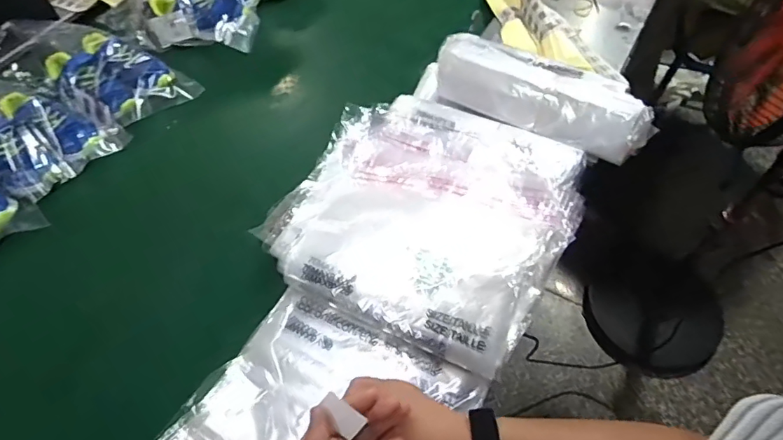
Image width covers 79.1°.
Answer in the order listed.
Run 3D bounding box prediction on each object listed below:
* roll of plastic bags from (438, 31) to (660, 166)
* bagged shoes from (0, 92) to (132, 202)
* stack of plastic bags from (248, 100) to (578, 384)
[{"bbox_3d":[0.190,-0.166,0.639,0.303,0.064,0.071,35,65,24],"label":"roll of plastic bags"},{"bbox_3d":[-0.553,-0.137,0.744,0.173,0.078,0.174,33,64,23],"label":"bagged shoes"},{"bbox_3d":[0.037,-0.021,0.600,0.355,0.060,0.333,29,63,21],"label":"stack of plastic bags"}]

